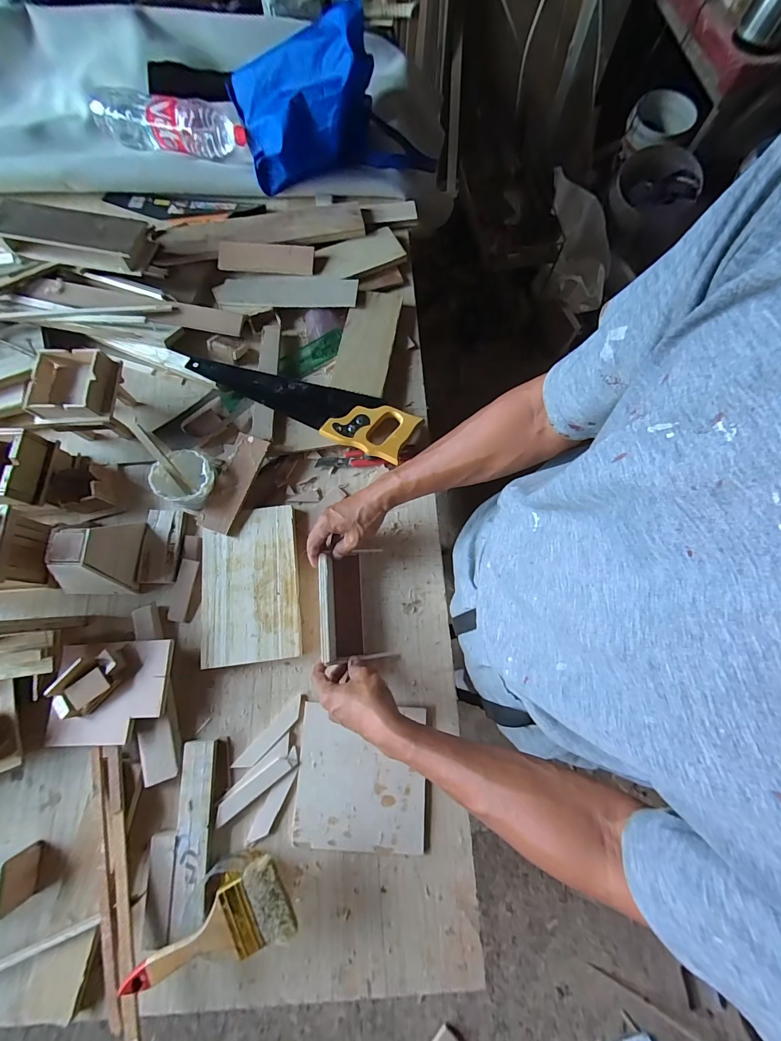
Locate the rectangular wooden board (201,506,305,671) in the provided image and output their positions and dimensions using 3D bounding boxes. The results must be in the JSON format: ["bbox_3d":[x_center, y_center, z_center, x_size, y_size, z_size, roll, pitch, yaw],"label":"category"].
[{"bbox_3d":[-0.214,0.096,0.578,0.143,0.020,0.228,-7,75,0],"label":"rectangular wooden board"}]

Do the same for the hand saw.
[{"bbox_3d":[-0.153,-0.204,0.644,0.396,0.033,0.099,19,77,7],"label":"hand saw"}]

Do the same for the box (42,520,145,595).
[{"bbox_3d":[-0.447,0.051,0.560,0.104,0.075,0.111,0,75,2],"label":"box"}]

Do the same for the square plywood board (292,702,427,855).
[{"bbox_3d":[-0.040,0.348,0.510,0.171,0.005,0.170,2,75,2],"label":"square plywood board"}]

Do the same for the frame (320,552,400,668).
[{"bbox_3d":[-0.054,0.125,0.561,0.094,0.056,0.161,-6,75,0],"label":"frame"}]

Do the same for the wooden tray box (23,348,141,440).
[{"bbox_3d":[-0.502,-0.201,0.620,0.122,0.099,0.114,0,75,2],"label":"wooden tray box"}]

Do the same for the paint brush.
[{"bbox_3d":[-0.201,0.470,0.419,0.182,0.015,0.080,-31,75,-9],"label":"paint brush"}]

